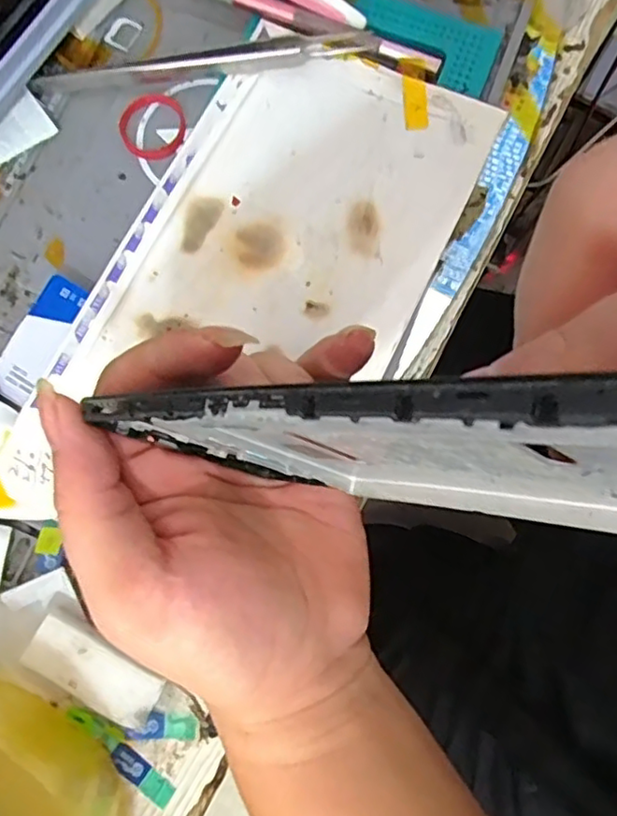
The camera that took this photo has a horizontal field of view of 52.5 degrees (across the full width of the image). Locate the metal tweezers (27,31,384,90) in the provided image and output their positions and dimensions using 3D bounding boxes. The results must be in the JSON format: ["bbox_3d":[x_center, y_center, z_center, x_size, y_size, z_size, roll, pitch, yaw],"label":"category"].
[{"bbox_3d":[-0.046,-0.154,0.273,0.149,0.008,0.017,-5,77,-2],"label":"metal tweezers"}]

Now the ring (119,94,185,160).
[{"bbox_3d":[-0.069,-0.125,0.278,0.029,0.005,0.030,0,77,0],"label":"ring"}]

